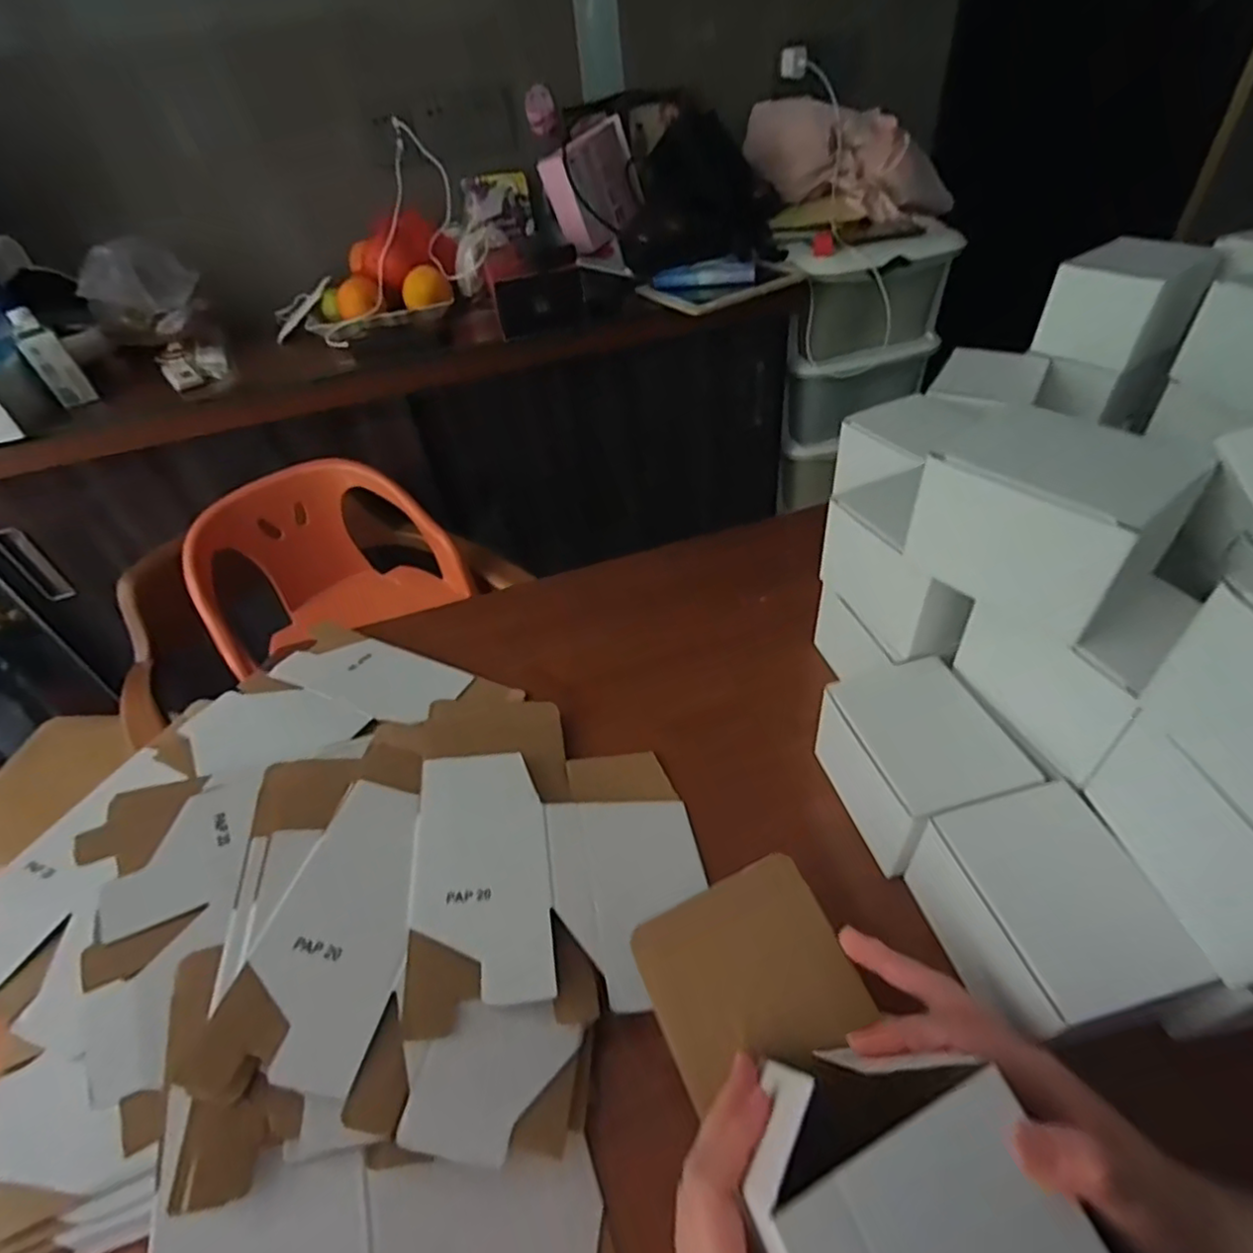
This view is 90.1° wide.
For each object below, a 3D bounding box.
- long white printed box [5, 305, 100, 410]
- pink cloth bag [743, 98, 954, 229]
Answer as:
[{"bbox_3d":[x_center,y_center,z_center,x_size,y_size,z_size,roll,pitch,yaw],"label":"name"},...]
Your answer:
[{"bbox_3d":[-0.858,-0.399,0.934,0.049,0.132,0.023,-31,47,-23],"label":"long white printed box"},{"bbox_3d":[0.435,-0.858,1.166,0.426,0.156,0.127,12,42,-9],"label":"pink cloth bag"}]

